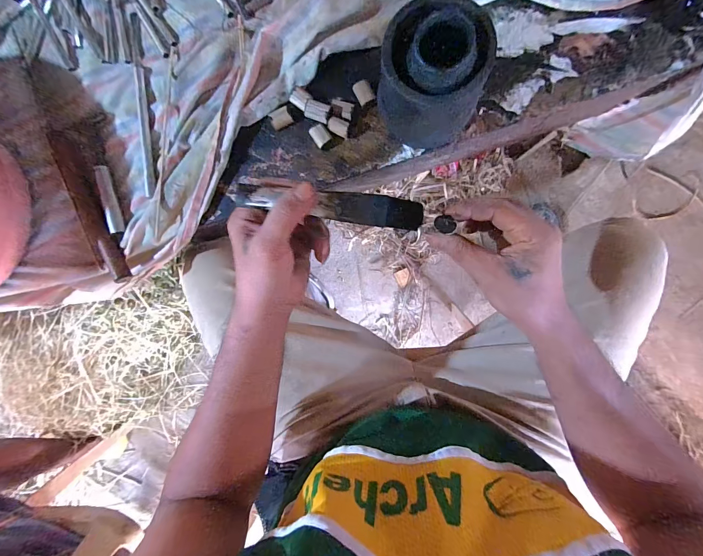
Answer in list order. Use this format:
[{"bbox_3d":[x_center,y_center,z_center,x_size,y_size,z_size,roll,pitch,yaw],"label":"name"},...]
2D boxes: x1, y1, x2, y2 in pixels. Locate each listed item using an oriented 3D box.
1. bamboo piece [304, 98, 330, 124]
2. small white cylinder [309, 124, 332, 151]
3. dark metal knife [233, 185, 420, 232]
[{"bbox_3d":[-0.040,-0.200,0.393,0.030,0.016,0.019,23,92,7],"label":"bamboo piece"},{"bbox_3d":[-0.037,-0.174,0.403,0.019,0.010,0.031,-37,85,5],"label":"small white cylinder"},{"bbox_3d":[-0.015,-0.062,0.274,0.156,0.013,0.026,6,92,-6],"label":"dark metal knife"}]

